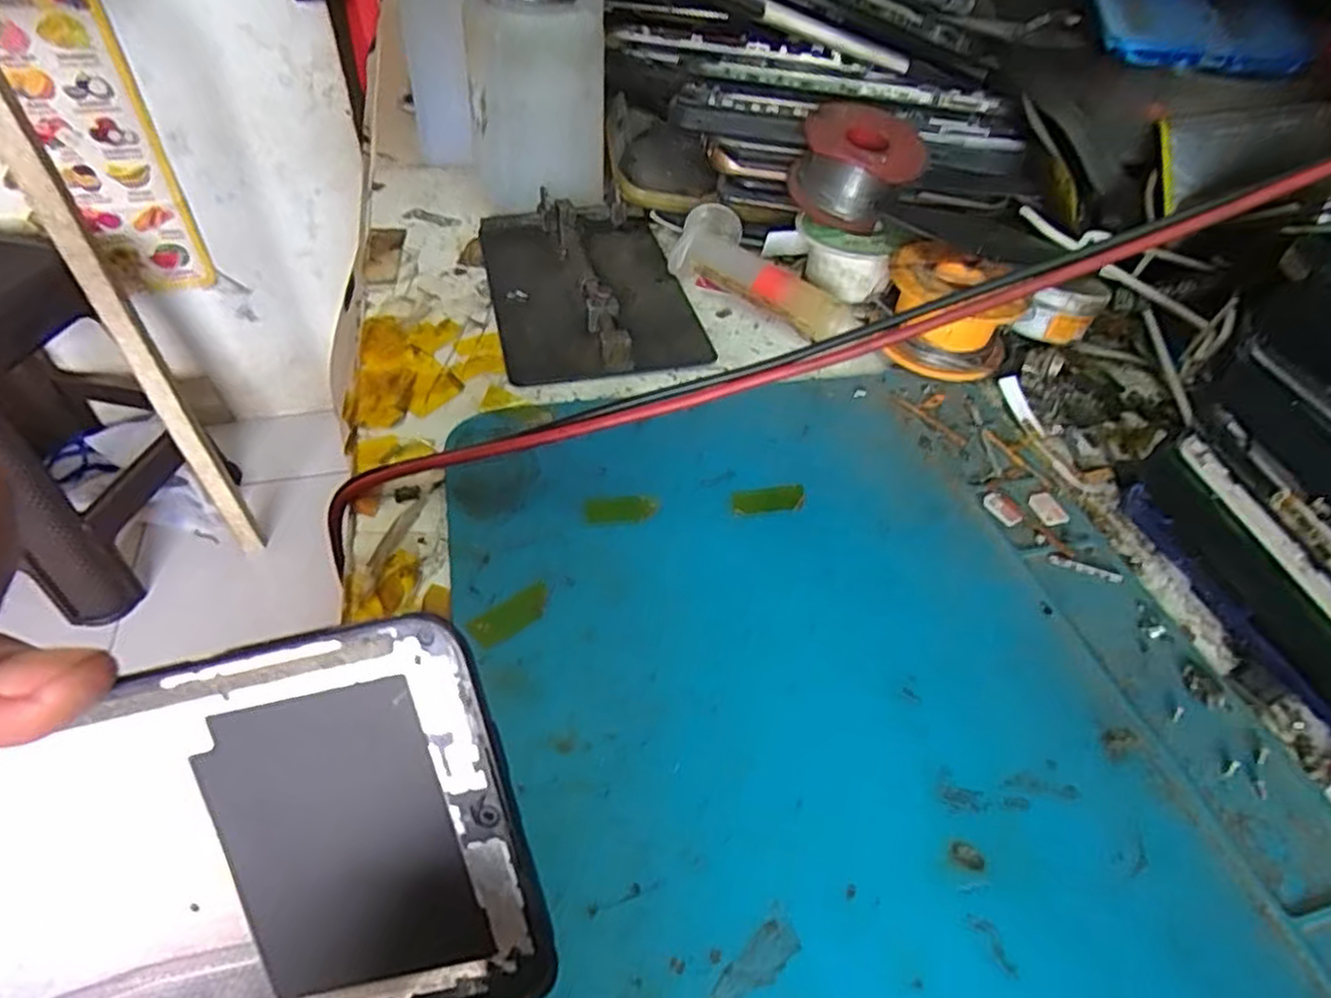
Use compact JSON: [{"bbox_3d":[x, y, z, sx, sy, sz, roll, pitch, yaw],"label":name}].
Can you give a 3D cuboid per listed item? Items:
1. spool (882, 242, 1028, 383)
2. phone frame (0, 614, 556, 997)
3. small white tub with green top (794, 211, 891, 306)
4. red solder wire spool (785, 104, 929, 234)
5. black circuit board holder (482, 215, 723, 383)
[{"bbox_3d":[0.110,-0.070,0.280,0.051,0.034,0.044,14,48,8],"label":"spool"},{"bbox_3d":[-0.102,0.070,0.125,0.158,0.072,0.004,-13,10,2],"label":"phone frame"},{"bbox_3d":[0.072,-0.100,0.303,0.038,0.025,0.036,2,47,-3],"label":"small white tub with green top"},{"bbox_3d":[0.081,-0.142,0.308,0.052,0.033,0.049,2,47,-3],"label":"red solder wire spool"},{"bbox_3d":[-0.032,-0.091,0.302,0.077,0.013,0.117,-9,49,-13],"label":"black circuit board holder"}]

